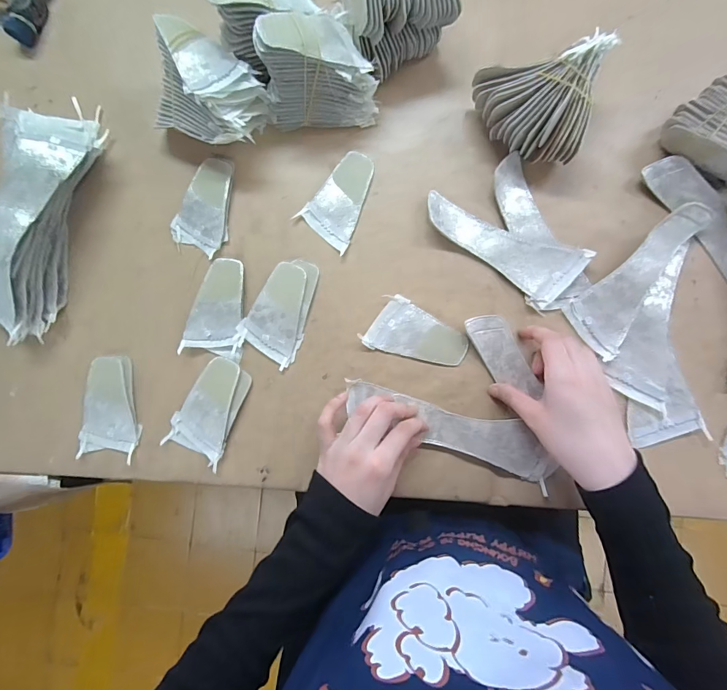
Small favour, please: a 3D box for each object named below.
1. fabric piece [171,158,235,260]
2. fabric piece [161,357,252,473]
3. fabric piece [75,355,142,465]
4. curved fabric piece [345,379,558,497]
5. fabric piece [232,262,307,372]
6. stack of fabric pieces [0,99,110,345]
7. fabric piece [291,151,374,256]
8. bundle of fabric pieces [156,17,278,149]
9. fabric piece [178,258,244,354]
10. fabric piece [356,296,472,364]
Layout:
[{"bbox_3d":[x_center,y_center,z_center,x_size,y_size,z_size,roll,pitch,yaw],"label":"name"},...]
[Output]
[{"bbox_3d":[-0.167,-0.147,0.409,0.057,0.007,0.097,14,89,3],"label":"fabric piece"},{"bbox_3d":[-0.155,0.066,0.397,0.062,0.009,0.101,29,89,4],"label":"fabric piece"},{"bbox_3d":[-0.262,0.065,0.406,0.060,0.008,0.103,6,88,3],"label":"fabric piece"},{"bbox_3d":[0.084,0.077,0.378,0.208,0.012,0.048,21,89,5],"label":"curved fabric piece"},{"bbox_3d":[-0.093,-0.034,0.399,0.057,0.009,0.102,14,89,3],"label":"fabric piece"},{"bbox_3d":[-0.328,-0.131,0.390,0.073,0.060,0.245,19,89,3],"label":"stack of fabric pieces"},{"bbox_3d":[-0.018,-0.152,0.404,0.061,0.005,0.094,37,90,4],"label":"fabric piece"},{"bbox_3d":[-0.147,-0.244,0.380,0.103,0.073,0.089,18,89,3],"label":"bundle of fabric pieces"},{"bbox_3d":[-0.152,-0.042,0.401,0.056,0.013,0.094,6,88,3],"label":"fabric piece"},{"bbox_3d":[0.054,-0.009,0.388,0.096,0.005,0.055,23,89,4],"label":"fabric piece"}]

